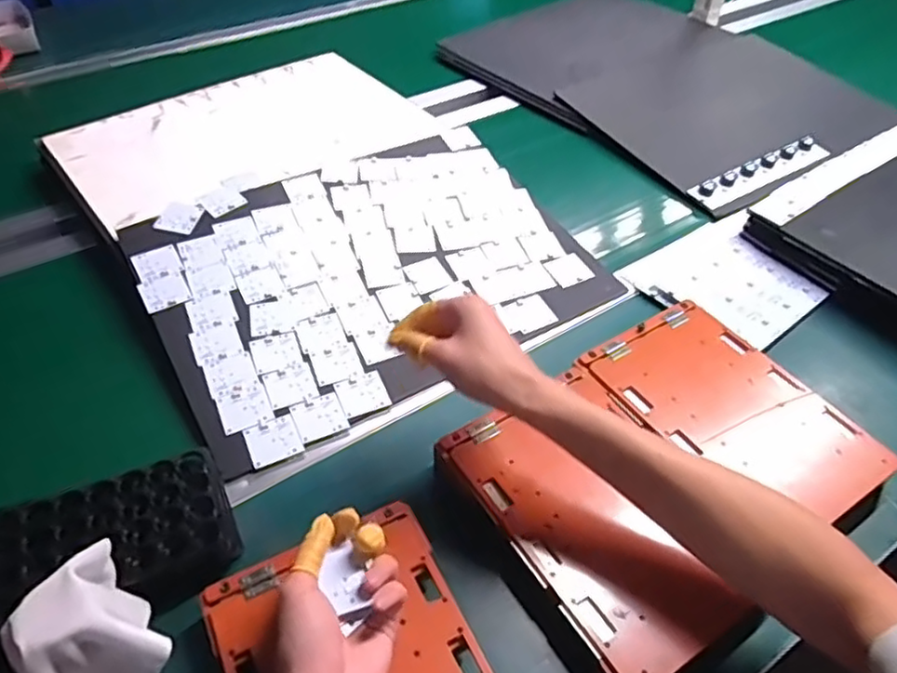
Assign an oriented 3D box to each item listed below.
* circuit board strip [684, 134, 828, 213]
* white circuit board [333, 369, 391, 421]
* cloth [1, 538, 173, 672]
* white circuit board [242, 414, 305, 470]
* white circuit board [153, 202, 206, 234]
[{"bbox_3d":[0.468,-0.250,0.962,0.250,0.016,0.054,-25,52,-23],"label":"circuit board strip"},{"bbox_3d":[-0.088,0.059,0.662,0.047,0.004,0.046,-19,59,-16],"label":"white circuit board"},{"bbox_3d":[-0.242,0.204,0.438,0.078,0.106,0.104,-30,54,-26],"label":"cloth"},{"bbox_3d":[-0.168,0.100,0.620,0.048,0.004,0.044,-19,60,-20],"label":"white circuit board"},{"bbox_3d":[-0.327,-0.146,0.787,0.048,0.004,0.053,11,52,4],"label":"white circuit board"}]

